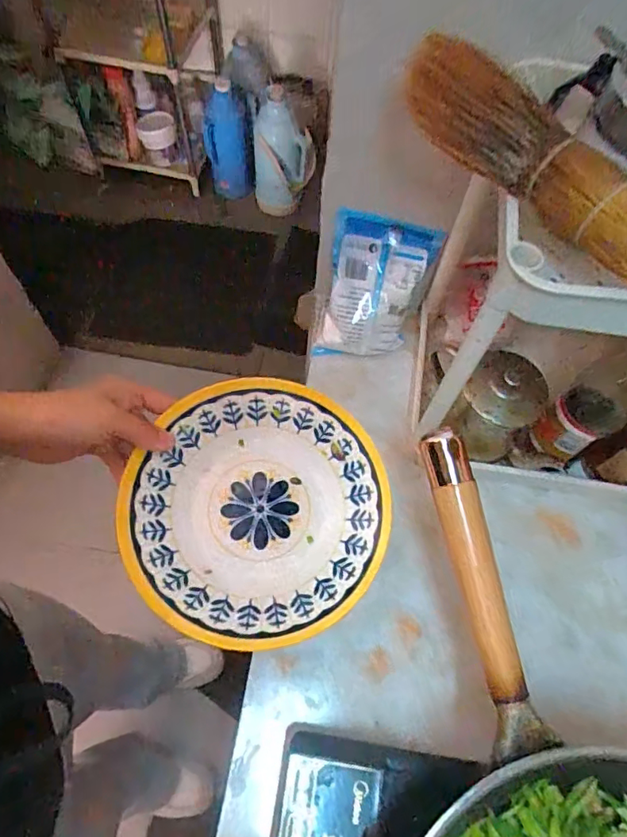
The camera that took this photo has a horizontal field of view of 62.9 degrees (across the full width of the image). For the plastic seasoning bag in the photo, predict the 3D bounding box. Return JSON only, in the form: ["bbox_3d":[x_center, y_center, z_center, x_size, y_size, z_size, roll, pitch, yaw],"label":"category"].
[{"bbox_3d":[0.067,-0.147,0.593,0.108,0.159,0.035,12,25,-3],"label":"plastic seasoning bag"}]

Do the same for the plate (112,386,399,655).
[{"bbox_3d":[-0.039,0.067,0.390,0.184,0.040,0.190,1,64,-3],"label":"plate"}]

